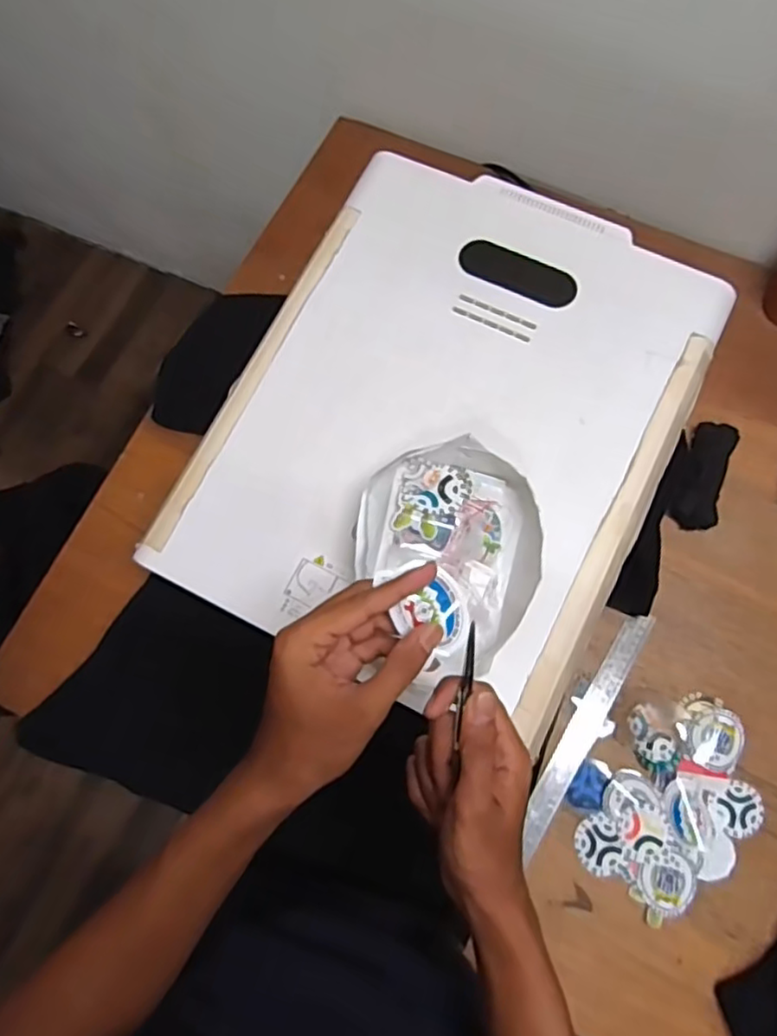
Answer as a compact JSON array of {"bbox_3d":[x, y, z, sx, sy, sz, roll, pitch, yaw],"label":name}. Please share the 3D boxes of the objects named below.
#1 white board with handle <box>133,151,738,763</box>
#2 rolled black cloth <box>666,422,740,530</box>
[{"bbox_3d":[0.060,-0.100,0.607,0.400,0.023,0.496,25,77,9],"label":"white board with handle"},{"bbox_3d":[0.361,-0.051,0.731,0.054,0.034,0.128,20,76,7],"label":"rolled black cloth"}]

